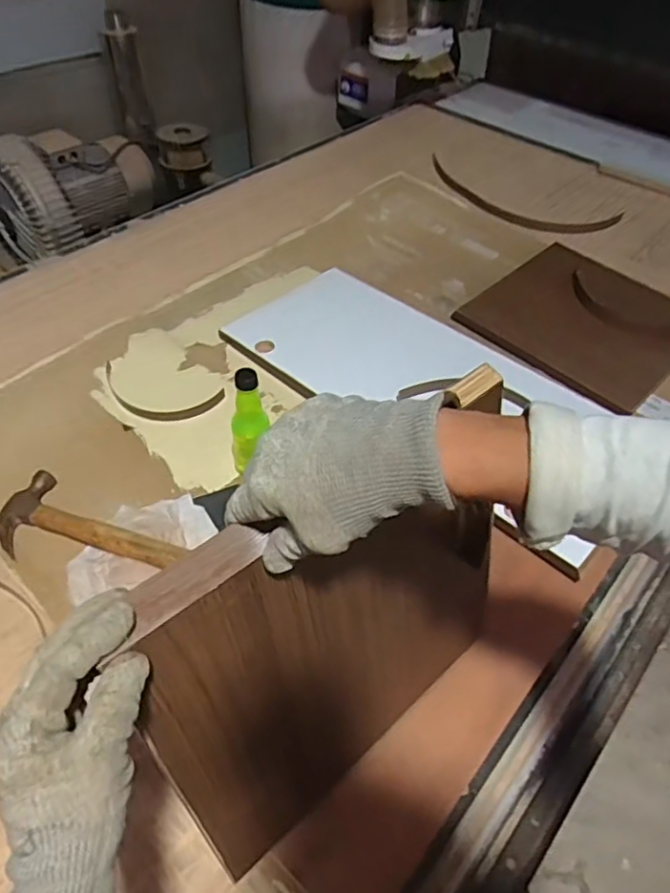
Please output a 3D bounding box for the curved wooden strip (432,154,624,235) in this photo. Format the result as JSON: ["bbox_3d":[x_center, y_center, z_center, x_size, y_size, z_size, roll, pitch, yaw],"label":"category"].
[{"bbox_3d":[0.447,-0.661,1.605,0.547,0.023,0.233,34,55,23],"label":"curved wooden strip"}]

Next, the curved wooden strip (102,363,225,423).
[{"bbox_3d":[-0.307,-0.085,1.057,0.220,0.015,0.096,12,49,6],"label":"curved wooden strip"}]

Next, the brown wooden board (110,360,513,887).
[{"bbox_3d":[0.013,0.176,0.544,0.355,0.380,0.037,-33,44,-28],"label":"brown wooden board"}]

